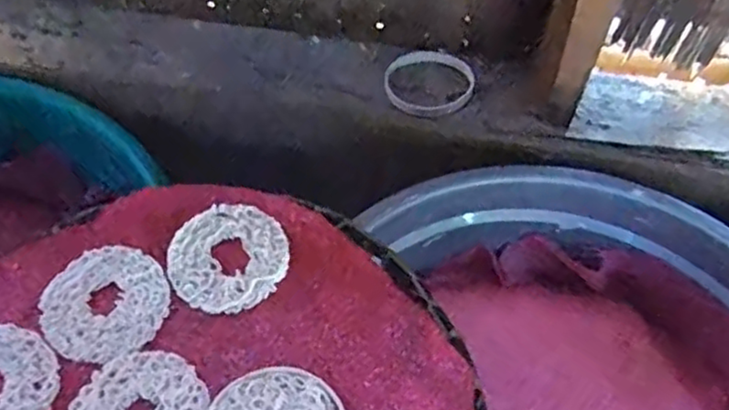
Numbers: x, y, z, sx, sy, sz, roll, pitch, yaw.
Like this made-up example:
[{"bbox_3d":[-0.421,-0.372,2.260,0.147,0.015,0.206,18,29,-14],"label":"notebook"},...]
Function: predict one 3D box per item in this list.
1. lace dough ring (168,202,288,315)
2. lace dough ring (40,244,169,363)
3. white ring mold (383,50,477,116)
[{"bbox_3d":[-0.094,0.037,0.477,0.078,0.016,0.077,2,54,-2],"label":"lace dough ring"},{"bbox_3d":[-0.172,0.063,0.456,0.077,0.004,0.081,-9,55,-9],"label":"lace dough ring"},{"bbox_3d":[0.066,-0.125,0.696,0.090,0.009,0.086,3,54,-2],"label":"white ring mold"}]

